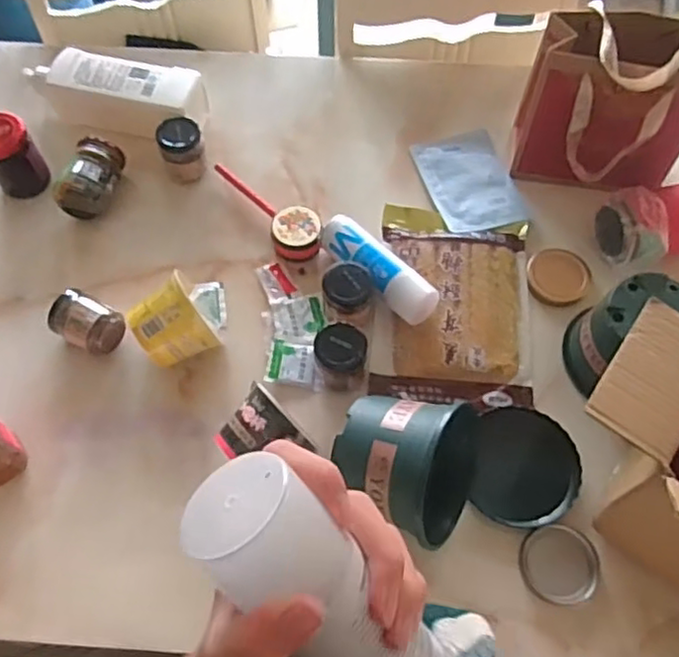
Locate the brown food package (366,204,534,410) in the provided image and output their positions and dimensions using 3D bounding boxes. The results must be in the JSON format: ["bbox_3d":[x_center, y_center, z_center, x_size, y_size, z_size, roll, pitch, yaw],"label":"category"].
[{"bbox_3d":[0.140,-0.031,0.811,0.191,0.028,0.256,7,63,4],"label":"brown food package"}]

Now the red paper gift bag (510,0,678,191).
[{"bbox_3d":[0.336,-0.280,0.826,0.193,0.193,0.141,11,63,6],"label":"red paper gift bag"}]

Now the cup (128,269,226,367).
[{"bbox_3d":[-0.194,-0.008,0.754,0.080,0.091,0.104,-25,65,-12],"label":"cup"}]

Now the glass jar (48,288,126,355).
[{"bbox_3d":[-0.295,-0.005,0.770,0.079,0.049,0.060,25,66,12],"label":"glass jar"}]

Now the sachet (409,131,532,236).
[{"bbox_3d":[0.178,-0.201,0.906,0.119,0.014,0.180,-12,58,-8],"label":"sachet"}]

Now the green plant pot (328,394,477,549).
[{"bbox_3d":[0.077,0.134,0.667,0.113,0.145,0.129,12,85,36],"label":"green plant pot"}]

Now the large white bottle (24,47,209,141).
[{"bbox_3d":[-0.317,-0.324,0.925,0.252,0.083,0.089,11,63,6],"label":"large white bottle"}]

